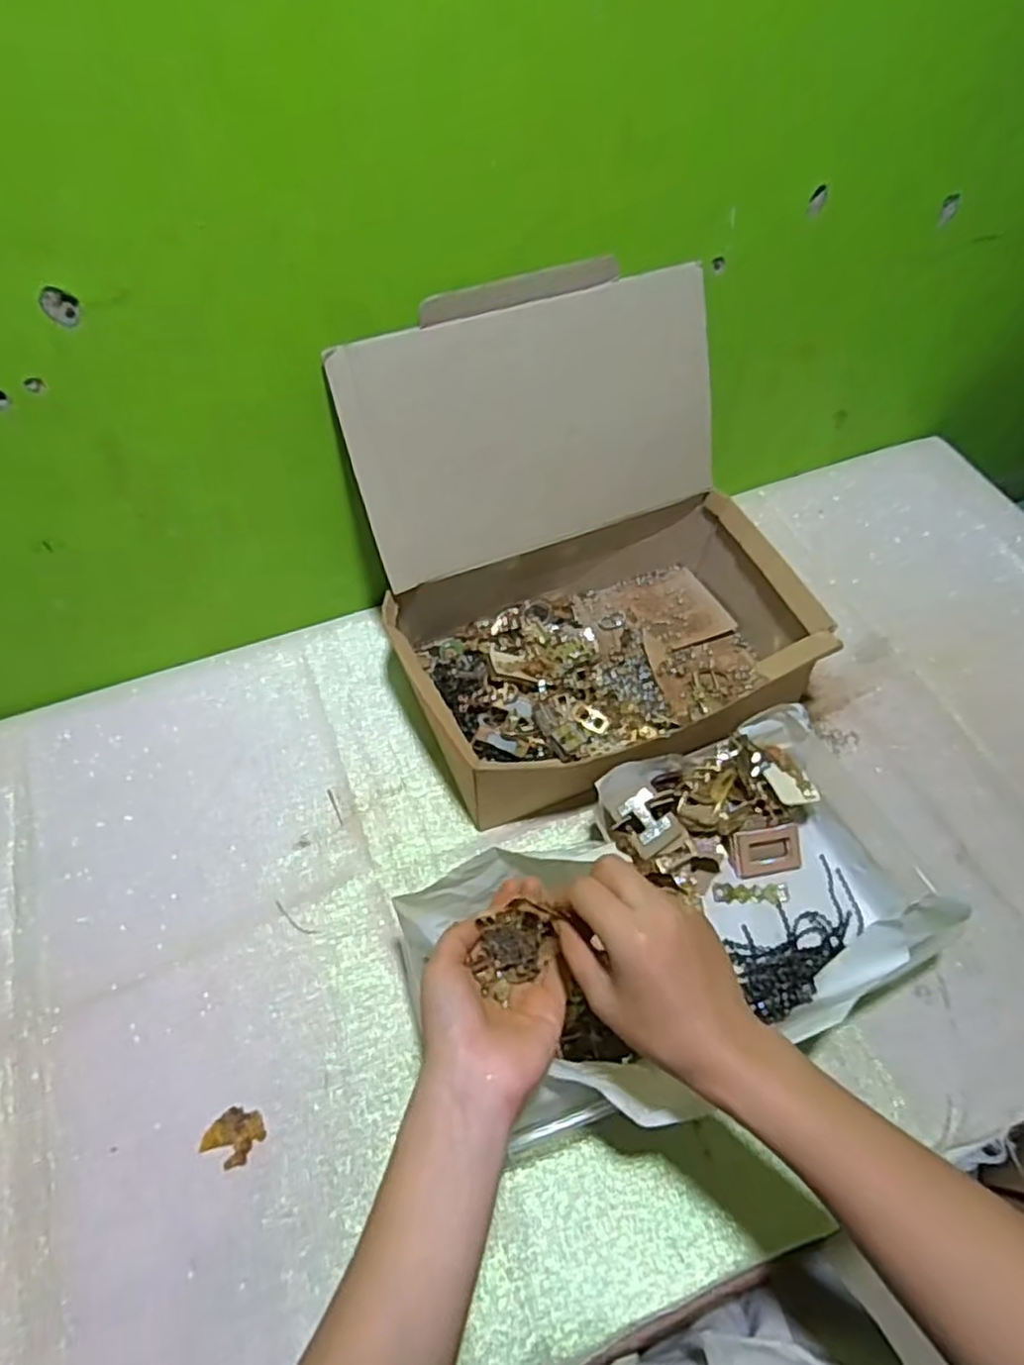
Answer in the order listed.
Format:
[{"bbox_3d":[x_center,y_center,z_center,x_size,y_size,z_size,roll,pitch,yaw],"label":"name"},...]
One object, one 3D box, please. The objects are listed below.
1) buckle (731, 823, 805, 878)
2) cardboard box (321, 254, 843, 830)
[{"bbox_3d":[0.204,0.134,0.584,0.053,0.011,0.037,-9,85,8],"label":"buckle"},{"bbox_3d":[0.070,-0.099,0.591,0.332,0.280,0.305,-19,58,-11],"label":"cardboard box"}]

